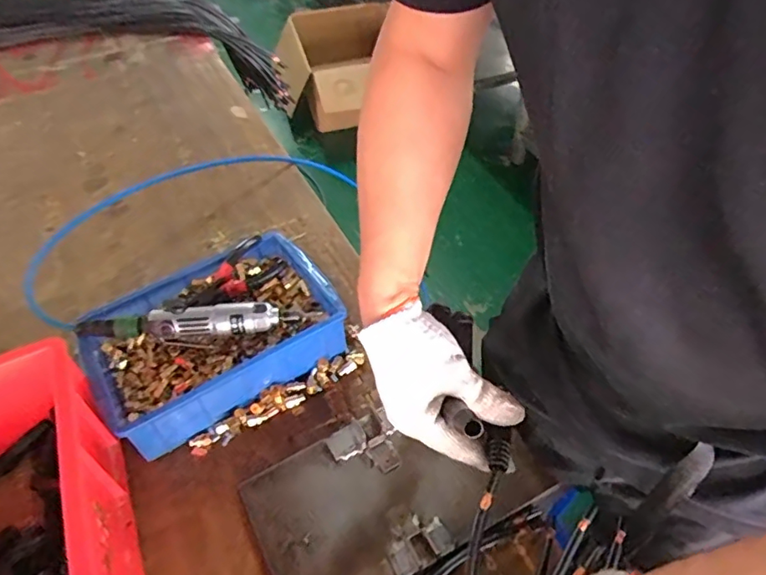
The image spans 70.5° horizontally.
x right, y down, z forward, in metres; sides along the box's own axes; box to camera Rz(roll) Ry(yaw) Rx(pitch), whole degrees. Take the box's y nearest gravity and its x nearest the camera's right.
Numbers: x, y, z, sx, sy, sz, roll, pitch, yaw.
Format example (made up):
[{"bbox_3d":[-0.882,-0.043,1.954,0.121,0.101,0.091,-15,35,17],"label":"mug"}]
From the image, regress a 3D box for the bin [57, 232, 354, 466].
[{"bbox_3d":[-0.212,0.063,0.693,0.296,0.095,0.208,-28,49,-21],"label":"bin"}]

